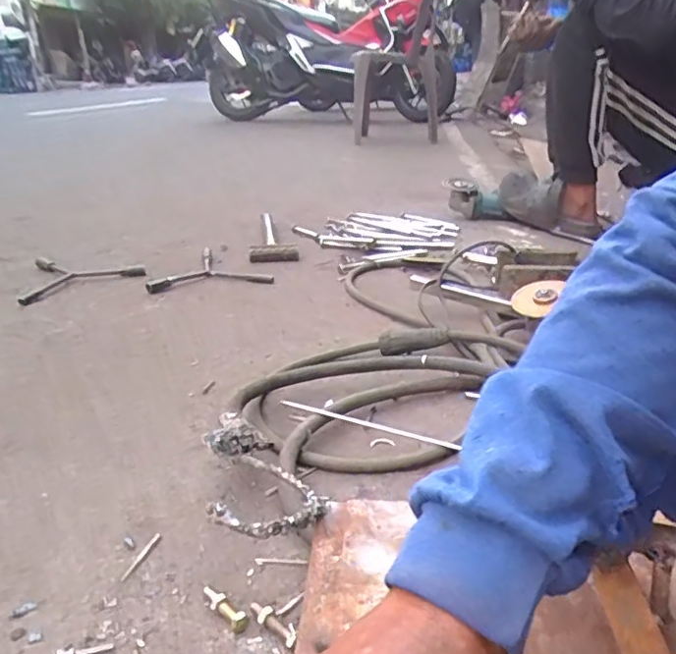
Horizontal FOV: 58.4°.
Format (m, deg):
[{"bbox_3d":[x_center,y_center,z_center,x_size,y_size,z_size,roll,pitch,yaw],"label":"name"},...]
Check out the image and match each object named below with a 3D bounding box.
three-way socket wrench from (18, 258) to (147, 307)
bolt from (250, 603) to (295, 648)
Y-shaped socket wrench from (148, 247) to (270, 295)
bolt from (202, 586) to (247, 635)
[{"bbox_3d":[-0.463,-0.097,1.111,0.201,0.017,0.214,-7,25,-13],"label":"three-way socket wrench"},{"bbox_3d":[-0.042,0.198,0.404,0.042,0.010,0.013,19,31,38],"label":"bolt"},{"bbox_3d":[-0.250,-0.110,1.134,0.220,0.017,0.204,-9,25,-19],"label":"Y-shaped socket wrench"},{"bbox_3d":[-0.079,0.193,0.419,0.013,0.012,0.046,-22,32,-39],"label":"bolt"}]

